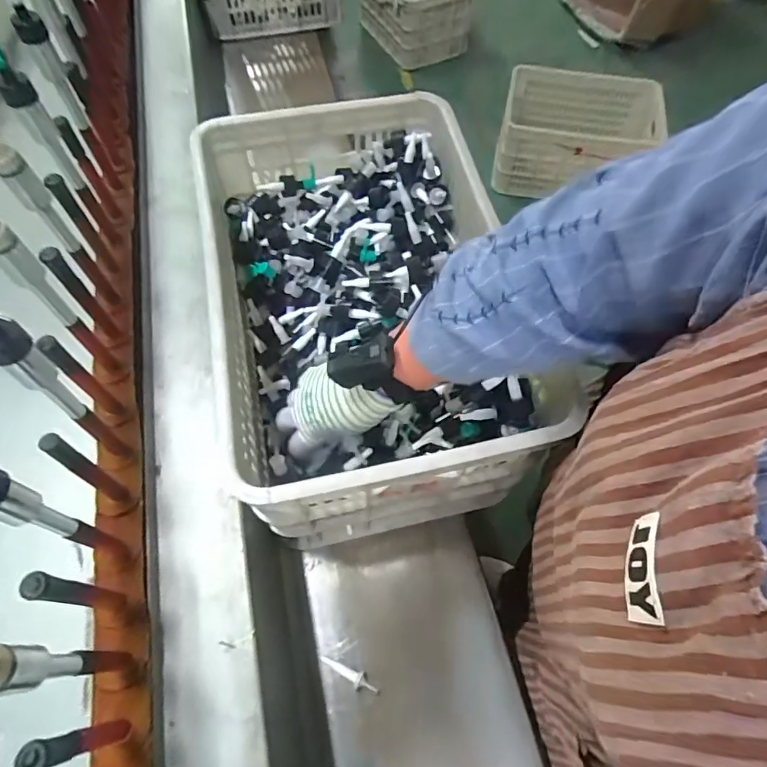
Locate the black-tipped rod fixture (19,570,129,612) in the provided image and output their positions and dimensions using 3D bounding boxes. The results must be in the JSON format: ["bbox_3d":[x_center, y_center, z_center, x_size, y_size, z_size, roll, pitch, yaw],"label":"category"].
[{"bbox_3d":[-0.243,0.171,0.403,0.012,0.145,0.017,7,63,4],"label":"black-tipped rod fixture"}]

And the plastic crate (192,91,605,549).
[{"bbox_3d":[-0.026,-0.104,0.656,0.347,0.209,0.531,-11,63,-6],"label":"plastic crate"}]

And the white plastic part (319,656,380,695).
[{"bbox_3d":[-0.041,0.364,0.622,0.082,0.016,0.020,30,66,14],"label":"white plastic part"}]

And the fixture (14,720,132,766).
[{"bbox_3d":[-0.218,0.262,0.363,0.014,0.141,0.018,-16,64,-8],"label":"fixture"}]

